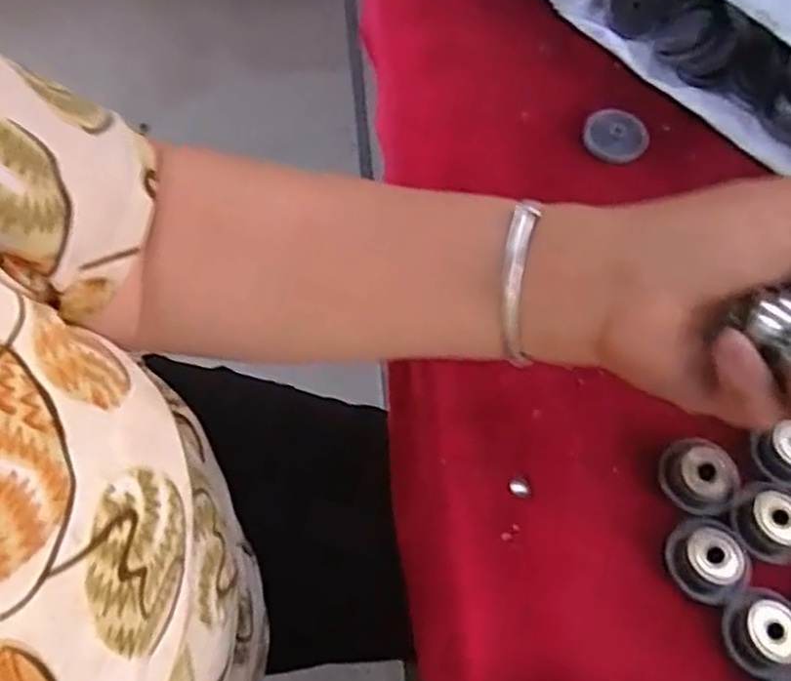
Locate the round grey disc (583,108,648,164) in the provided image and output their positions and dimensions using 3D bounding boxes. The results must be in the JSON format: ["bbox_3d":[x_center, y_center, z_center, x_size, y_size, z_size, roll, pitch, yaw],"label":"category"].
[{"bbox_3d":[0.123,-0.115,0.427,0.034,0.008,0.036,1,64,-1],"label":"round grey disc"}]

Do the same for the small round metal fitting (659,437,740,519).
[{"bbox_3d":[0.135,0.059,0.338,0.032,0.015,0.034,1,64,-1],"label":"small round metal fitting"}]

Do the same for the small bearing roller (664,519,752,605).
[{"bbox_3d":[0.131,0.092,0.323,0.031,0.010,0.033,1,64,-1],"label":"small bearing roller"}]

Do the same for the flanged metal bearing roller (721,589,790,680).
[{"bbox_3d":[0.149,0.118,0.310,0.029,0.011,0.031,1,64,-1],"label":"flanged metal bearing roller"}]

